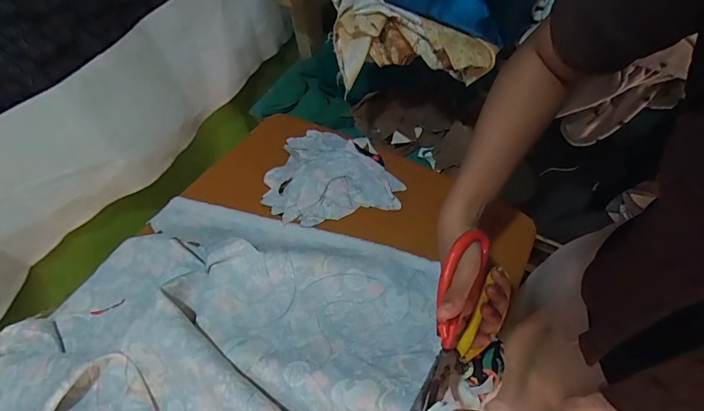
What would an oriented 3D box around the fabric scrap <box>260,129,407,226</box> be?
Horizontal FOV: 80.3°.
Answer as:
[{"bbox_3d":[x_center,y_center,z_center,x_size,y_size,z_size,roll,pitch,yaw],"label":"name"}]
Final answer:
[{"bbox_3d":[-0.035,-0.057,0.627,0.186,0.022,0.168,-11,55,-3],"label":"fabric scrap"}]

